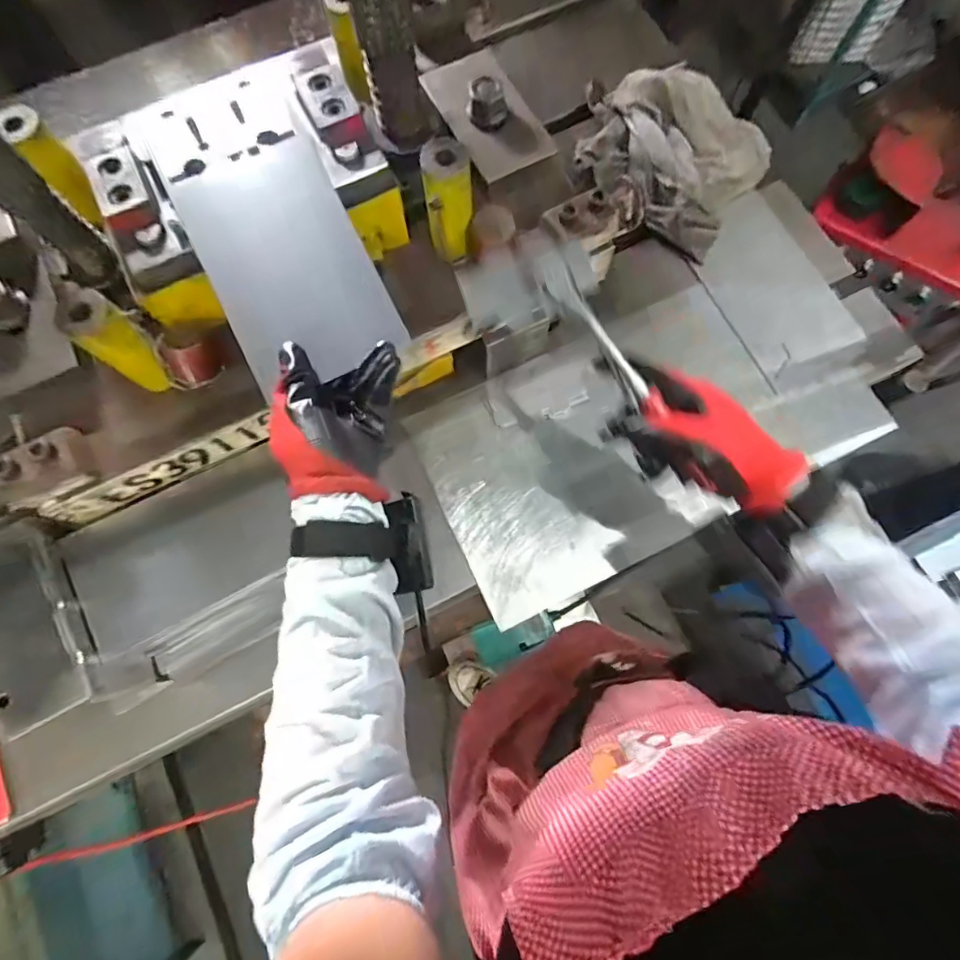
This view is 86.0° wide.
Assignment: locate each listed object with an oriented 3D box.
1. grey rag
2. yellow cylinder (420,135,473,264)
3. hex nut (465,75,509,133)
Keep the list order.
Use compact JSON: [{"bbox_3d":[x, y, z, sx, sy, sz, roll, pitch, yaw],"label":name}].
[{"bbox_3d":[0.237,-0.407,0.636,0.215,0.067,0.185,38,79,11],"label":"grey rag"},{"bbox_3d":[-0.026,-0.240,0.451,0.038,0.097,0.041,-5,75,0],"label":"yellow cylinder"},{"bbox_3d":[0.007,-0.365,0.498,0.039,0.027,0.039,-1,75,2],"label":"hex nut"}]

